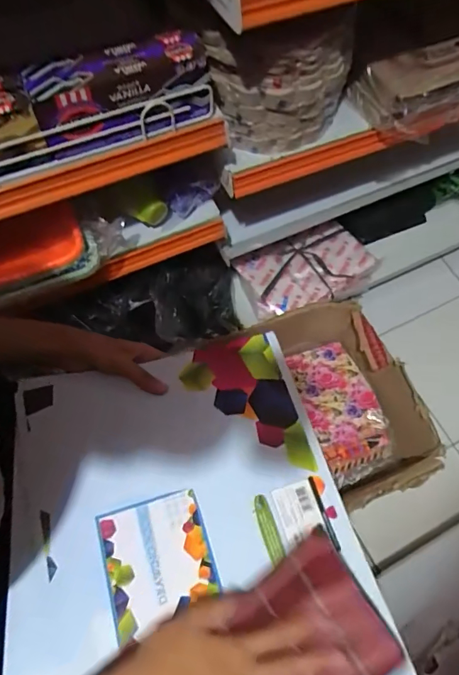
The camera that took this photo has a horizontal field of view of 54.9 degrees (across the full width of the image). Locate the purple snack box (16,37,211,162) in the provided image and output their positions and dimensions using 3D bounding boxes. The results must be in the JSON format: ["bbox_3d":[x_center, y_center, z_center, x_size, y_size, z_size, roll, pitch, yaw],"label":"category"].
[{"bbox_3d":[-0.127,-0.291,0.526,0.205,0.080,0.061,-24,68,-13],"label":"purple snack box"}]

